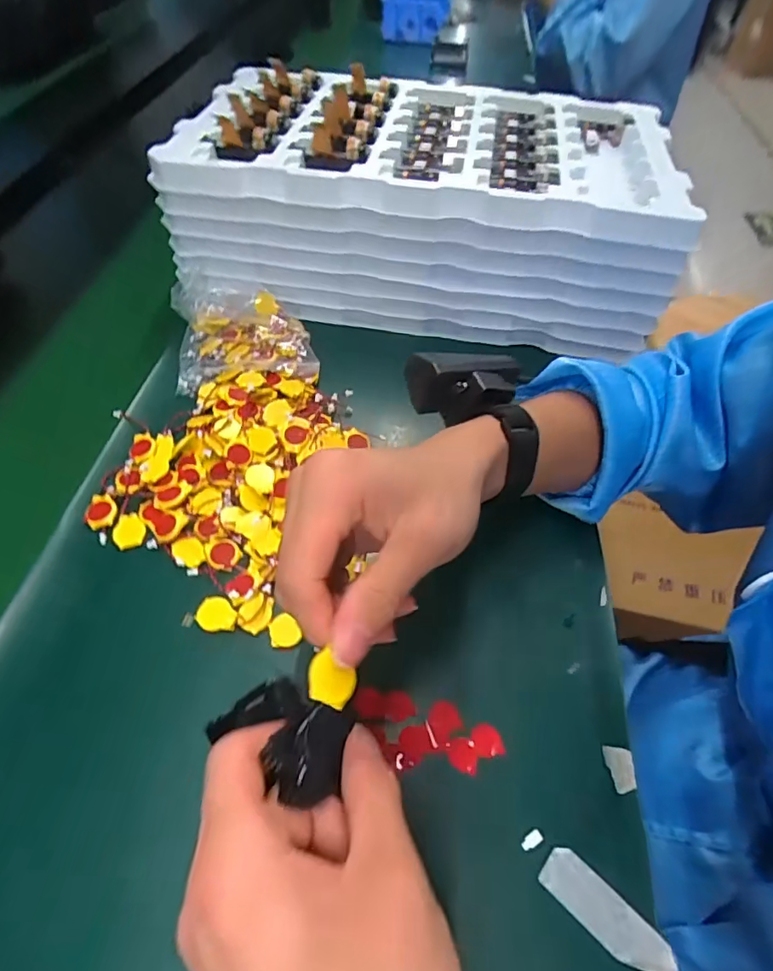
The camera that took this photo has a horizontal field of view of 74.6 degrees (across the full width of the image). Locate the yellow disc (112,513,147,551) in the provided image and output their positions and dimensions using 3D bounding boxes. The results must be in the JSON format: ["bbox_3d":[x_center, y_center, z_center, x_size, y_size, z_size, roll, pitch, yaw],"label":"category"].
[{"bbox_3d":[-0.169,0.029,0.331,0.020,0.004,0.027,-34,61,-23],"label":"yellow disc"}]

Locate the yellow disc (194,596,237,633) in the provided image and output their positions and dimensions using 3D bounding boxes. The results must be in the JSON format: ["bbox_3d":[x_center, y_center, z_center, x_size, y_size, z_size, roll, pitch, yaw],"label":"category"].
[{"bbox_3d":[-0.100,0.076,0.301,0.025,0.004,0.020,12,54,8],"label":"yellow disc"}]

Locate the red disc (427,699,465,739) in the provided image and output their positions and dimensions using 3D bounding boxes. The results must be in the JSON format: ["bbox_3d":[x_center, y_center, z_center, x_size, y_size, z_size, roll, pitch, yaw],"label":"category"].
[{"bbox_3d":[0.032,0.126,0.276,0.017,0.004,0.018,0,54,0],"label":"red disc"}]

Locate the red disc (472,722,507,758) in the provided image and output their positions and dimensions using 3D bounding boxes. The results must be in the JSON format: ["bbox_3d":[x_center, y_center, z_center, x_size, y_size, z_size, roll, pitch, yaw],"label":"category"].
[{"bbox_3d":[0.054,0.135,0.270,0.015,0.004,0.017,-16,55,-11],"label":"red disc"}]

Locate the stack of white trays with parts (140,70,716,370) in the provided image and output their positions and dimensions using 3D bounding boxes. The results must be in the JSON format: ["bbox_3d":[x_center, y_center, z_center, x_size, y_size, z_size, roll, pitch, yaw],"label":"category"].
[{"bbox_3d":[0.035,-0.274,0.486,0.424,0.119,0.231,8,53,4],"label":"stack of white trays with parts"}]

